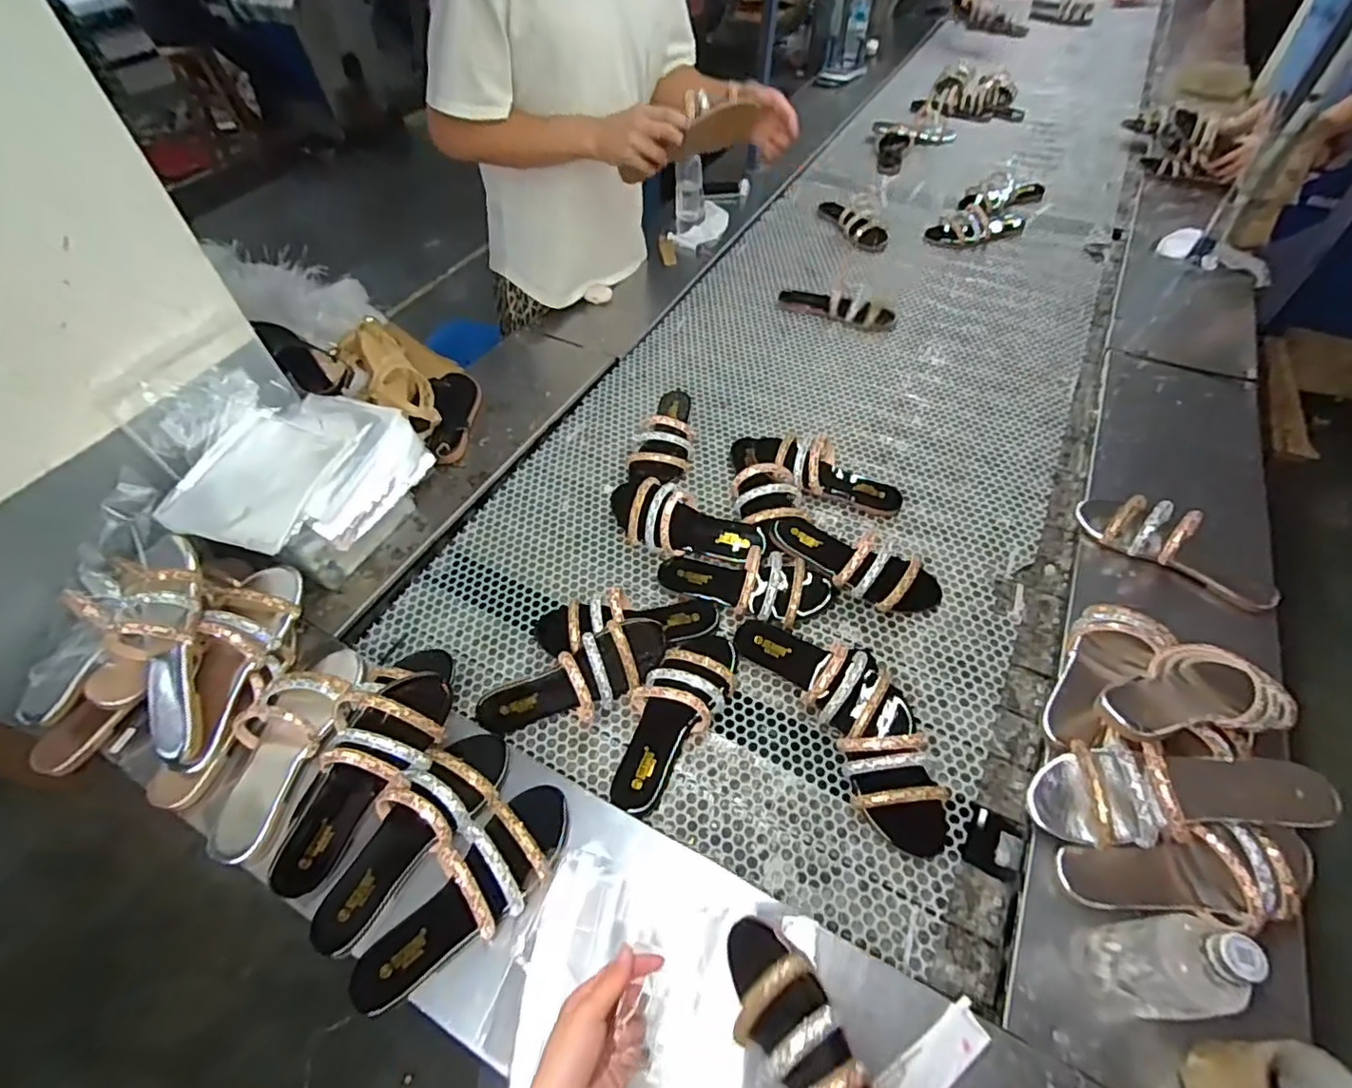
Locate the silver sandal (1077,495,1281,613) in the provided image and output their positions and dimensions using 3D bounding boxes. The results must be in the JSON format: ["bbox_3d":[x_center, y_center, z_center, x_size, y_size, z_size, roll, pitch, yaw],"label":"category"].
[{"bbox_3d":[0.687,-0.003,0.833,0.239,0.060,0.070,31,58,23],"label":"silver sandal"}]

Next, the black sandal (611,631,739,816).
[{"bbox_3d":[-0.004,0.198,0.751,0.098,0.048,0.243,25,58,19],"label":"black sandal"}]

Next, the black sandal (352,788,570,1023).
[{"bbox_3d":[-0.207,0.348,0.612,0.101,0.067,0.250,28,57,21],"label":"black sandal"}]

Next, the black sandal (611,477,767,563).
[{"bbox_3d":[0.004,-0.036,0.912,0.261,0.070,0.096,14,55,12],"label":"black sandal"}]

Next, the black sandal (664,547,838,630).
[{"bbox_3d":[0.096,0.053,0.852,0.247,0.058,0.099,9,54,8],"label":"black sandal"}]

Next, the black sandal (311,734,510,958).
[{"bbox_3d":[-0.284,0.308,0.664,0.094,0.086,0.247,30,59,21],"label":"black sandal"}]

